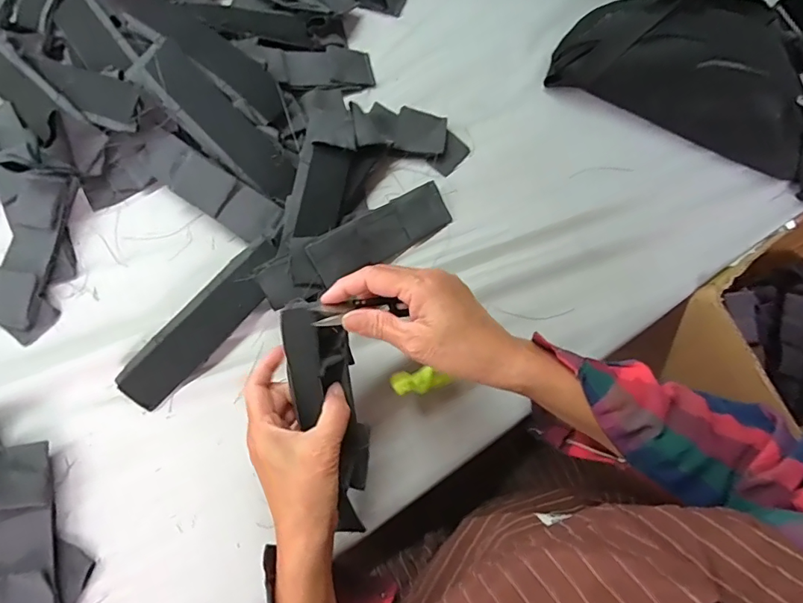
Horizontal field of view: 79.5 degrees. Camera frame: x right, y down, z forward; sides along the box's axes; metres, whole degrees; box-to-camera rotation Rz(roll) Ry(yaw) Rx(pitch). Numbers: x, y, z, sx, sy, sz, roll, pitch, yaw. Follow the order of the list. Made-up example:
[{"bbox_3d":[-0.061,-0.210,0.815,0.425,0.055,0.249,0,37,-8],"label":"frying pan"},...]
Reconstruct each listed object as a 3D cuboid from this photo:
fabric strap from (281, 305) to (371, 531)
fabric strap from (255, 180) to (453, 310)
[{"bbox_3d":[-0.051,0.088,0.366,0.051,0.038,0.173,-17,94,-5],"label":"fabric strap"},{"bbox_3d":[-0.039,-0.056,0.461,0.198,0.014,0.050,-28,109,-22],"label":"fabric strap"}]

